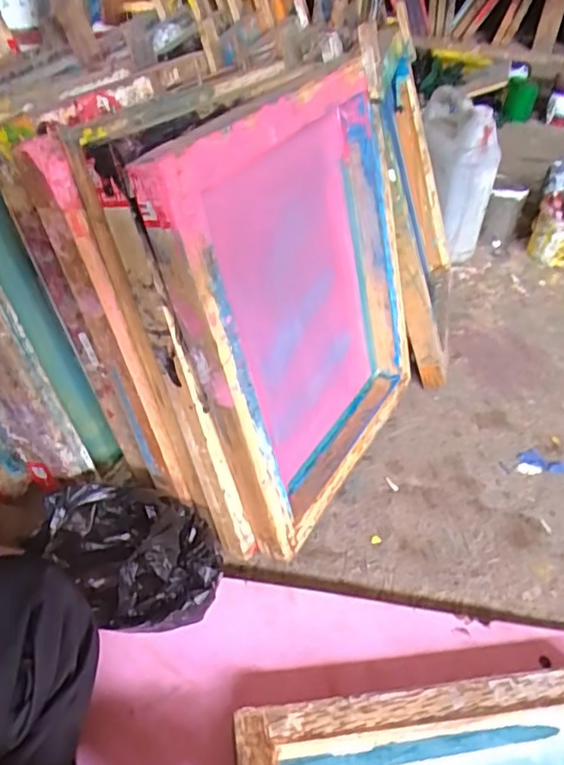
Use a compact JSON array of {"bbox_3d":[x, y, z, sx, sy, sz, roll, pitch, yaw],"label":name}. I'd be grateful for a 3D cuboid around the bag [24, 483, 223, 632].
[{"bbox_3d":[-0.160,0.184,0.661,0.152,0.118,0.171,-27,49,-31],"label":"bag"}]

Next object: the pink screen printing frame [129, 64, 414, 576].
[{"bbox_3d":[0.035,-0.082,0.717,0.057,0.479,0.373,12,43,31],"label":"pink screen printing frame"}]

